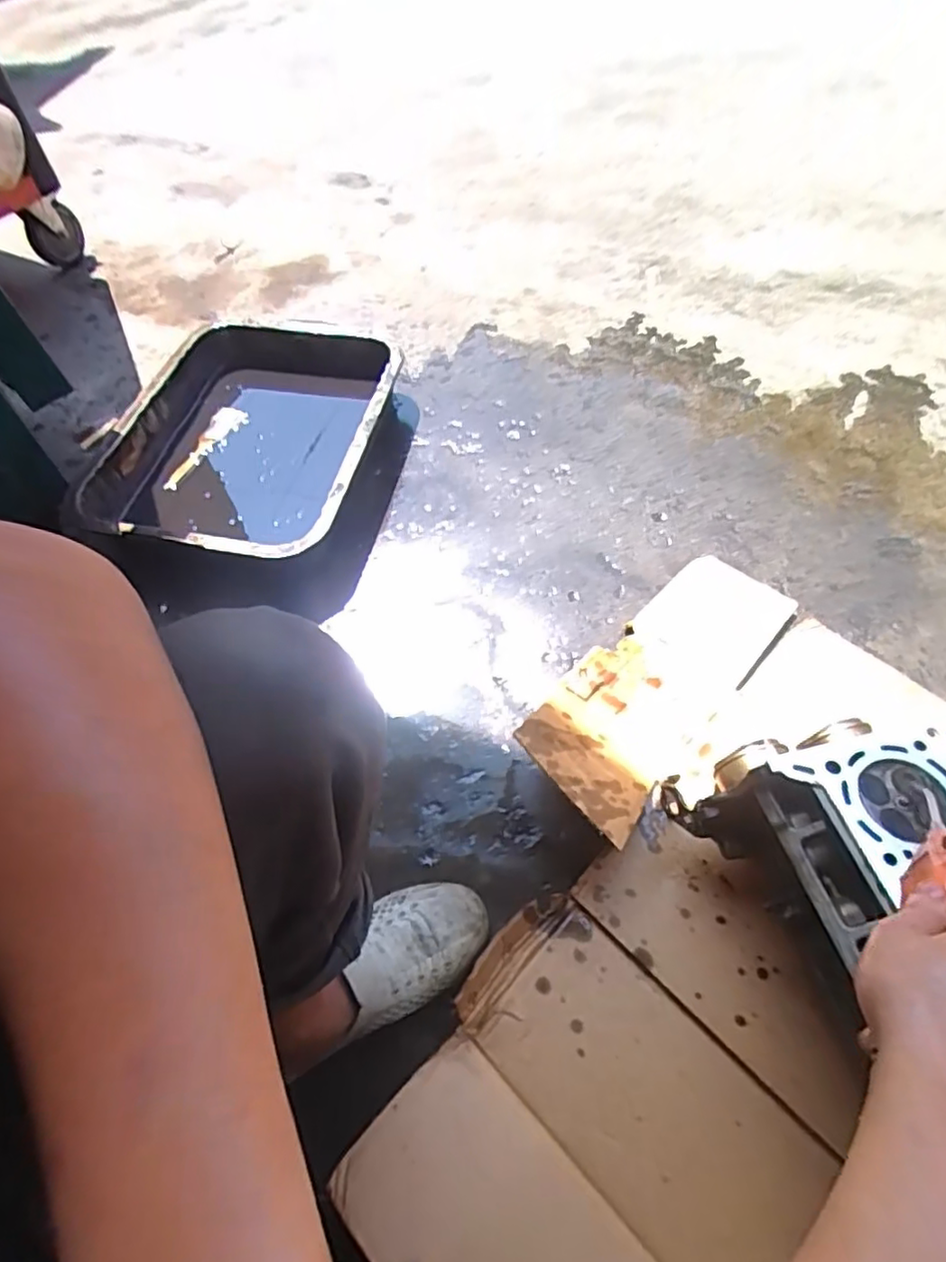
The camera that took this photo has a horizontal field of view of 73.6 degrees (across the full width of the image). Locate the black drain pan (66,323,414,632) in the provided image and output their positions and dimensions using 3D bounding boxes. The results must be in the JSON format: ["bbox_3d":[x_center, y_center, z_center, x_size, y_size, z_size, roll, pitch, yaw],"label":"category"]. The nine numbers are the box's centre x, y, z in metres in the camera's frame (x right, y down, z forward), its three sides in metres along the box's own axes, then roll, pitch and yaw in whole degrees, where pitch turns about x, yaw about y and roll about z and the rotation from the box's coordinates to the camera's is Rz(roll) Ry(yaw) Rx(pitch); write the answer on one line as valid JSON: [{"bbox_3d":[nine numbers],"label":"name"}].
[{"bbox_3d":[-0.343,-0.273,1.004,0.423,0.145,0.491,7,59,7],"label":"black drain pan"}]

